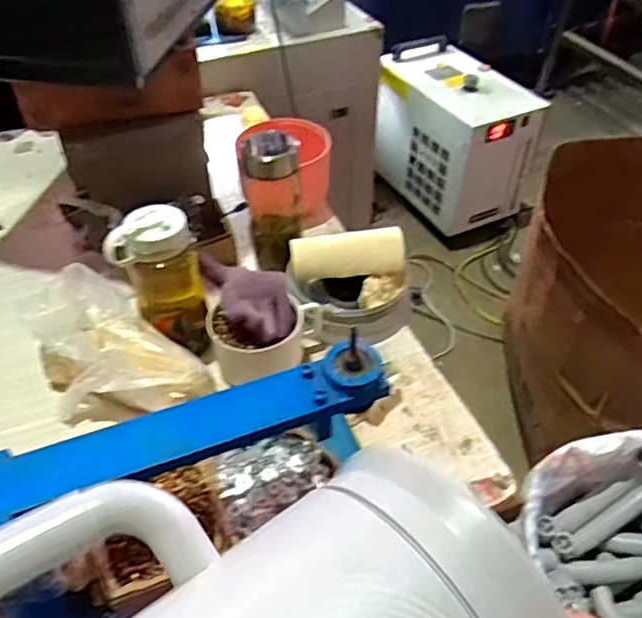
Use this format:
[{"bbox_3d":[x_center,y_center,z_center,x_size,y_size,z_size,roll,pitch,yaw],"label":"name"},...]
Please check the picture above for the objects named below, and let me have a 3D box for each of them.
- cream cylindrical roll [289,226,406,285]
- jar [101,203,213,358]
[{"bbox_3d":[0.035,-0.070,0.793,0.146,0.050,0.052,0,45,0],"label":"cream cylindrical roll"},{"bbox_3d":[-0.183,-0.025,0.711,0.093,0.171,0.082,-11,46,-10],"label":"jar"}]

